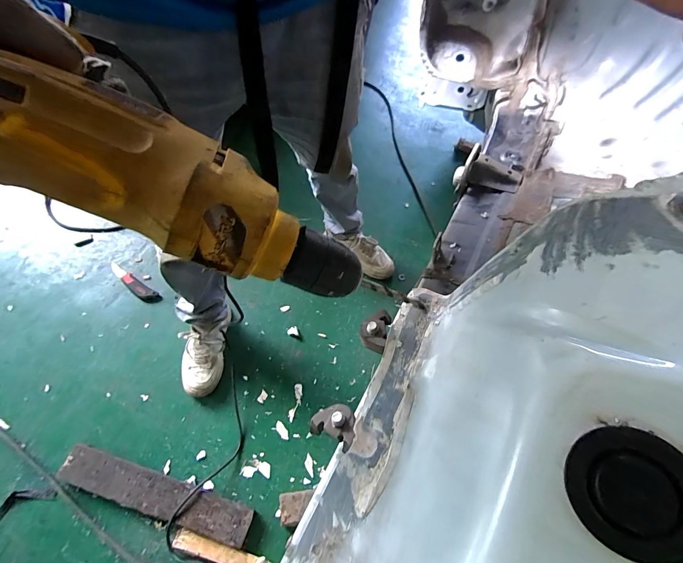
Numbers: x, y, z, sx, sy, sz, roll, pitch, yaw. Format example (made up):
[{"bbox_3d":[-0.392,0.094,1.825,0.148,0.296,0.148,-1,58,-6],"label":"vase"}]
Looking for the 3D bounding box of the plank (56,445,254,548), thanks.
[{"bbox_3d":[-0.431,0.486,0.756,0.466,0.041,0.085,15,60,4],"label":"plank"}]

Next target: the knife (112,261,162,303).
[{"bbox_3d":[-0.639,0.006,0.999,0.207,0.025,0.041,29,68,15],"label":"knife"}]

